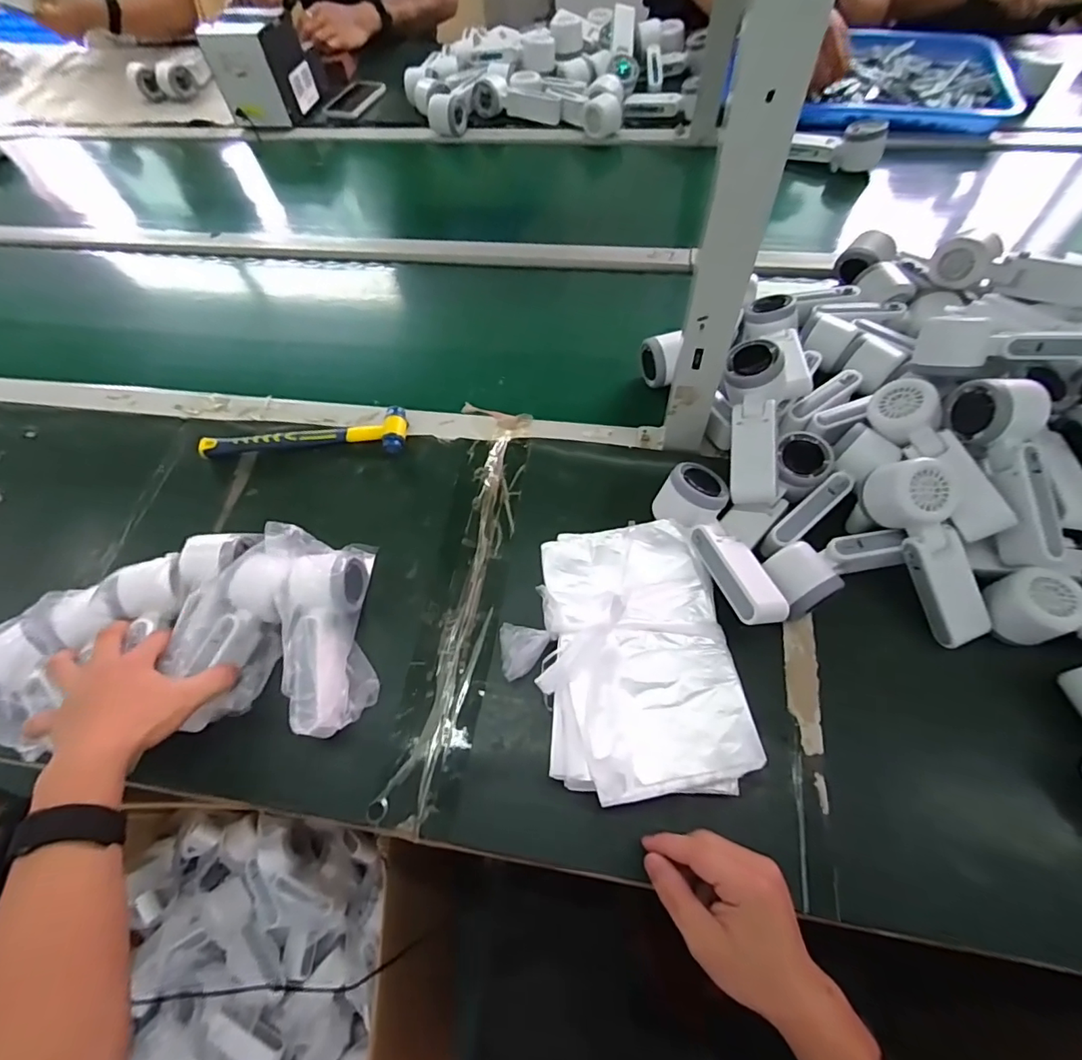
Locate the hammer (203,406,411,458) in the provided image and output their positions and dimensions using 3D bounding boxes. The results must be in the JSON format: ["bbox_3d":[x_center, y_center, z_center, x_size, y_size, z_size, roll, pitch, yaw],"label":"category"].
[{"bbox_3d":[-0.279,-0.114,0.626,0.239,0.023,0.058,-2,61,3],"label":"hammer"}]

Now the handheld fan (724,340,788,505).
[{"bbox_3d":[0.211,-0.108,0.518,0.056,0.046,0.168,5,75,7],"label":"handheld fan"}]

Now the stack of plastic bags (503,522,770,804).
[{"bbox_3d":[0.064,0.109,0.458,0.192,0.065,0.227,-8,61,0],"label":"stack of plastic bags"}]

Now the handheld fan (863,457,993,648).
[{"bbox_3d":[0.345,0.019,0.467,0.050,0.056,0.167,-22,92,-8],"label":"handheld fan"}]

